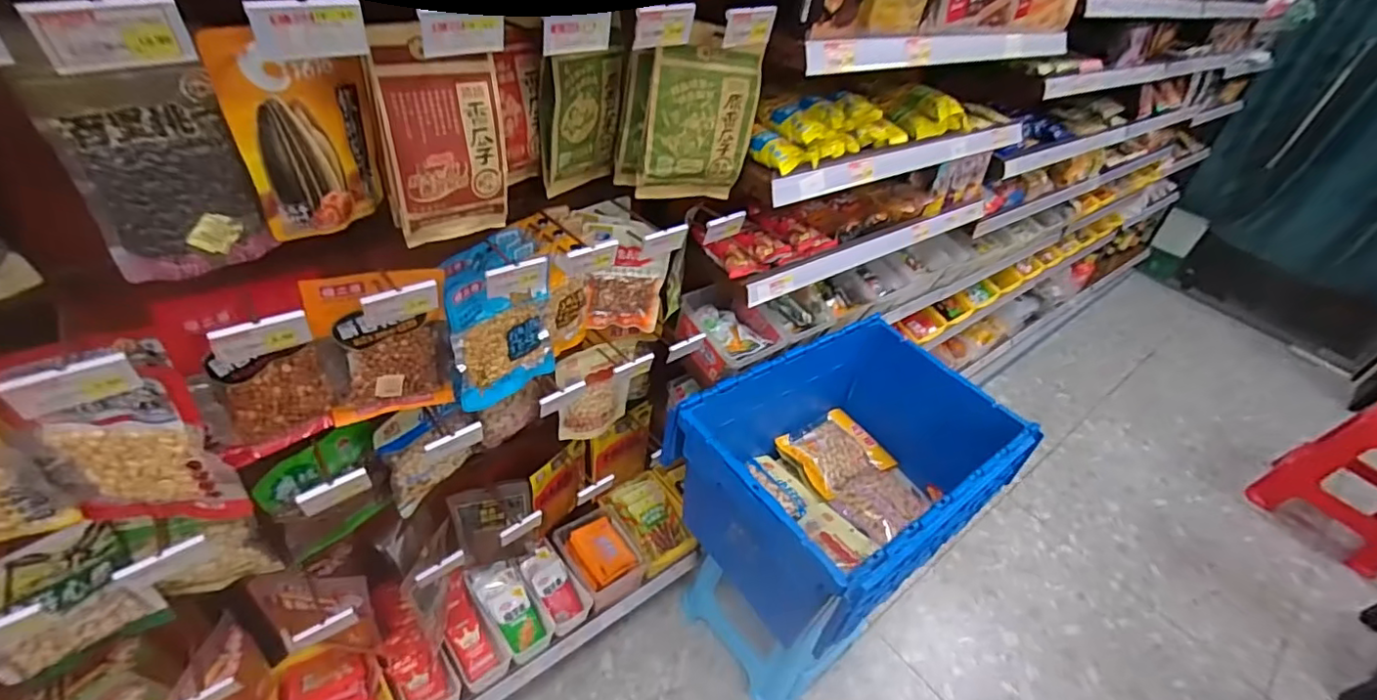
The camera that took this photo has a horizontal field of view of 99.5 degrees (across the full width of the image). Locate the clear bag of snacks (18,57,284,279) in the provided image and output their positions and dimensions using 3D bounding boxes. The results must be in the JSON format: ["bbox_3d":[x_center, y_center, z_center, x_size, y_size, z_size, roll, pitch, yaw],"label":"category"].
[{"bbox_3d":[-0.488,-0.161,0.544,0.028,0.186,0.120,27,42,31],"label":"clear bag of snacks"}]

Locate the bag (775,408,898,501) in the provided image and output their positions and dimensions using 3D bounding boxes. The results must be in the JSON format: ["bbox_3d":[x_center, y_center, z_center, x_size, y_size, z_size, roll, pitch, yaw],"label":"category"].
[{"bbox_3d":[0.327,0.222,1.285,0.212,0.019,0.170,-18,47,-30],"label":"bag"}]

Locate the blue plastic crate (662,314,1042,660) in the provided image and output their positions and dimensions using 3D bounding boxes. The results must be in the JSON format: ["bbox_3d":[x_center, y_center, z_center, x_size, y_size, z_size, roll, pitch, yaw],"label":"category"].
[{"bbox_3d":[0.307,0.226,1.127,0.552,0.293,0.416,-20,48,-32],"label":"blue plastic crate"}]

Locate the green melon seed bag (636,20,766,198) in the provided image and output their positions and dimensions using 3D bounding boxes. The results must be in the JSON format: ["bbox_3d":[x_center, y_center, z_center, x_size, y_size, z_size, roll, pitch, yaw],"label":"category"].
[{"bbox_3d":[0.017,-0.338,0.865,0.169,0.234,0.055,-1,41,-14],"label":"green melon seed bag"}]

